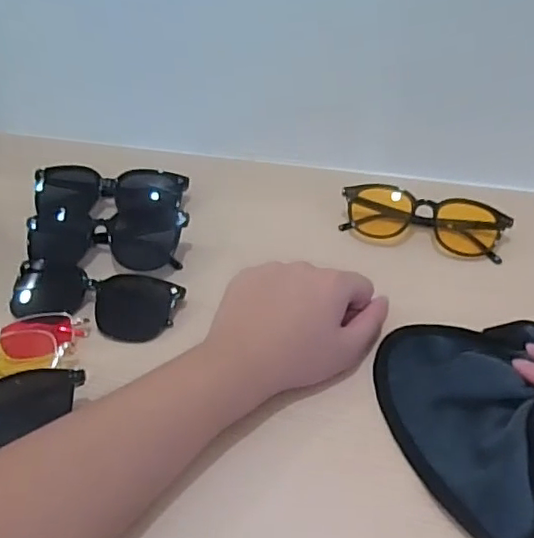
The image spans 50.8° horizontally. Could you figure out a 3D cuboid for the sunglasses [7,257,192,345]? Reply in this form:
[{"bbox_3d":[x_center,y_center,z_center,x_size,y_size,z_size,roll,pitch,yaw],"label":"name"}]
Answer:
[{"bbox_3d":[-0.135,0.024,0.442,0.130,0.028,0.051,7,44,11],"label":"sunglasses"}]

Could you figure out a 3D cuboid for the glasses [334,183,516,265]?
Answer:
[{"bbox_3d":[0.138,-0.040,0.499,0.137,0.045,0.048,8,44,12],"label":"glasses"}]

